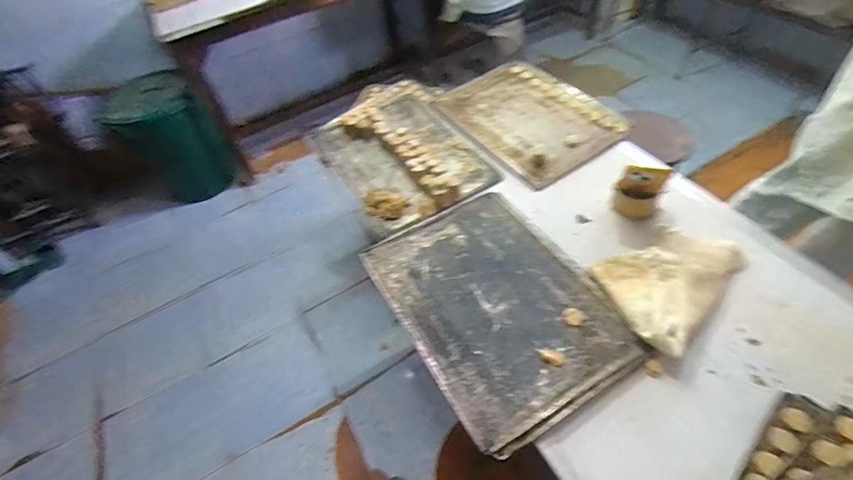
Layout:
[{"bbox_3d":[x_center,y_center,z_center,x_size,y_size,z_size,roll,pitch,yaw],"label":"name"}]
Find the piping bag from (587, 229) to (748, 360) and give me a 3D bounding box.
[{"bbox_3d":[0.423,0.058,0.776,0.272,0.050,0.187,-37,57,-26],"label":"piping bag"}]

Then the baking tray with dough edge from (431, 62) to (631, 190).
[{"bbox_3d":[0.280,-0.345,1.165,0.348,0.022,0.451,-26,53,-19],"label":"baking tray with dough edge"}]

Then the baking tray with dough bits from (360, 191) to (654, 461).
[{"bbox_3d":[0.126,0.107,0.808,0.338,0.025,0.467,-25,52,-18],"label":"baking tray with dough bits"}]

